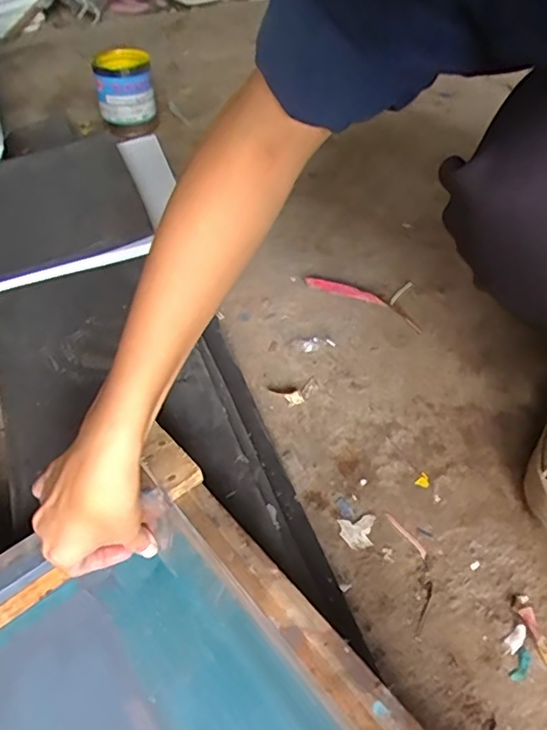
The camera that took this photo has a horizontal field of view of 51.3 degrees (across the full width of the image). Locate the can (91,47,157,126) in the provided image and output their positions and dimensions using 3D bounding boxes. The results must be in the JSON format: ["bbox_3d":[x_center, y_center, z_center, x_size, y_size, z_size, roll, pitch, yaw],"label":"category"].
[{"bbox_3d":[-0.295,-0.553,1.146,0.105,0.137,0.118,-11,46,-5],"label":"can"}]

